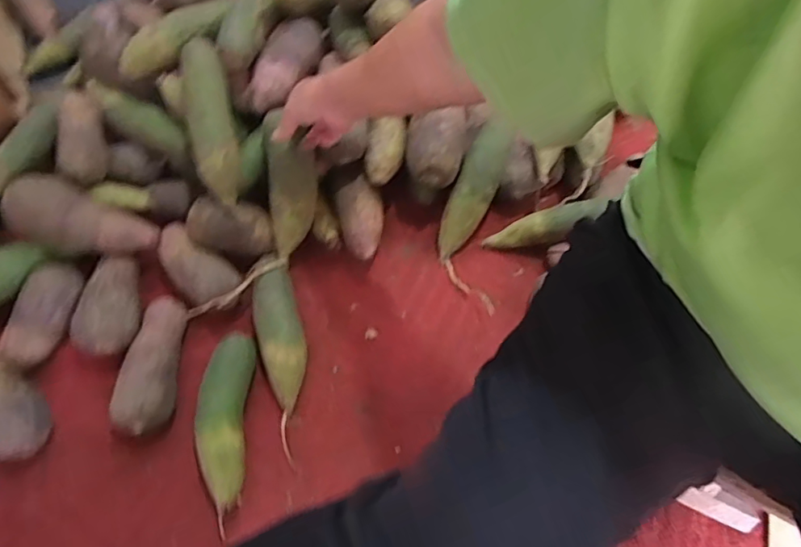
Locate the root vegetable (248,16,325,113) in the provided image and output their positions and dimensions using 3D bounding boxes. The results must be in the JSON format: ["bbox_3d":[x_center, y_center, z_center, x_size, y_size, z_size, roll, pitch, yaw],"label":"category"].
[{"bbox_3d":[-0.156,-0.285,0.687,0.060,0.045,0.148,33,68,11],"label":"root vegetable"}]

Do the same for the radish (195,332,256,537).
[{"bbox_3d":[-0.216,0.184,0.626,0.055,0.051,0.218,0,66,-3],"label":"radish"}]

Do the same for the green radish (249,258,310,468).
[{"bbox_3d":[-0.150,0.098,0.658,0.057,0.054,0.264,-14,67,-10],"label":"green radish"}]

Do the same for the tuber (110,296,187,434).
[{"bbox_3d":[-0.309,0.114,0.639,0.056,0.059,0.164,2,66,-2],"label":"tuber"}]

